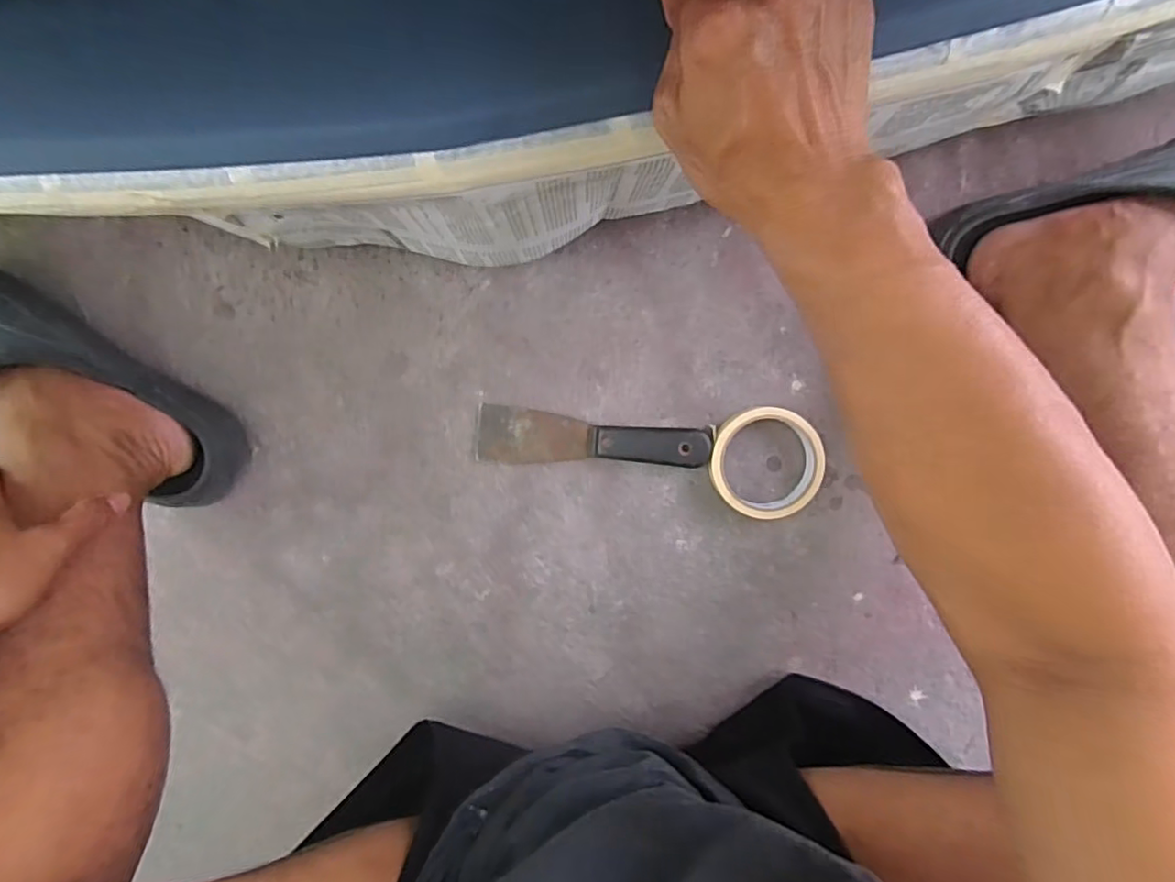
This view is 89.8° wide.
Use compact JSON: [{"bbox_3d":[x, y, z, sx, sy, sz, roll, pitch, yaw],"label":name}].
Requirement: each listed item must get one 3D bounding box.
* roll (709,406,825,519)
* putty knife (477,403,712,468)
[{"bbox_3d":[0.153,0.019,0.508,0.097,0.018,0.093,0,97,0],"label":"roll"},{"bbox_3d":[0.005,0.004,0.506,0.195,0.019,0.048,6,97,-1],"label":"putty knife"}]

